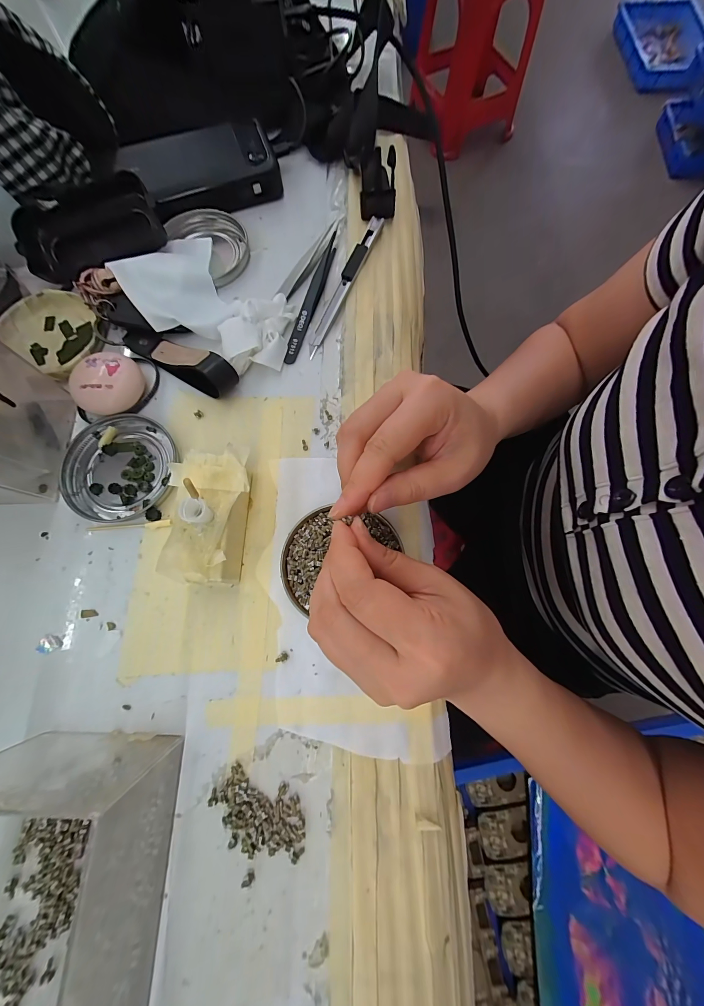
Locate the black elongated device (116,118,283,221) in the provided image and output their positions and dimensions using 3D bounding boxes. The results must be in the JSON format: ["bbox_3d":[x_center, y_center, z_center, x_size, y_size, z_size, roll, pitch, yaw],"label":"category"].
[{"bbox_3d":[-0.135,-0.302,0.287,0.124,0.024,0.079,-22,77,-5],"label":"black elongated device"}]

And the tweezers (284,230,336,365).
[{"bbox_3d":[-0.034,-0.171,0.265,0.012,0.005,0.123,16,77,4],"label":"tweezers"}]

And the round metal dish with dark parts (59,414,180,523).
[{"bbox_3d":[-0.168,-0.026,0.230,0.076,0.008,0.075,0,76,0],"label":"round metal dish with dark parts"}]

